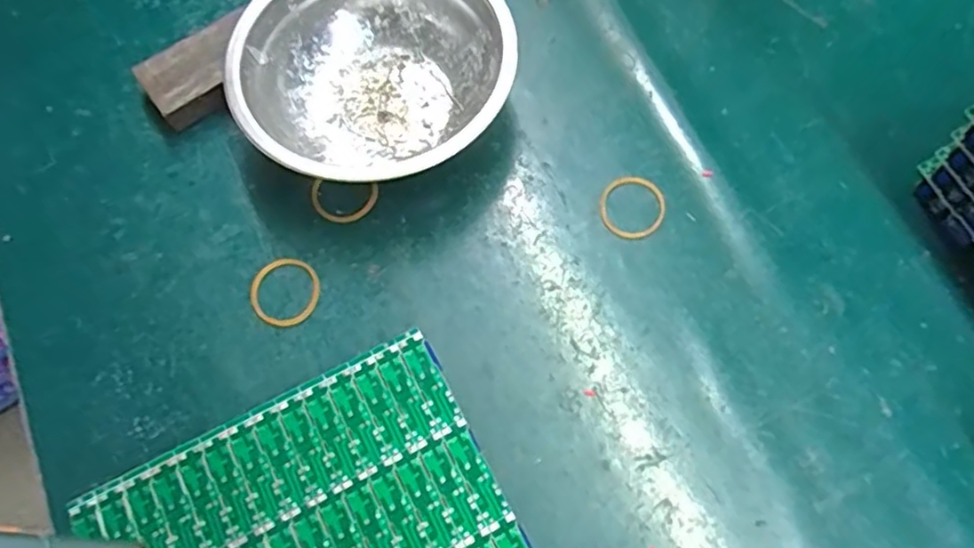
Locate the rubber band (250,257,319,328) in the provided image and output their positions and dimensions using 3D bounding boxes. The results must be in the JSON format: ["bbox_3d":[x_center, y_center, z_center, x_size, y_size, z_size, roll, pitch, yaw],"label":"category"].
[{"bbox_3d":[-0.091,0.008,0.301,0.031,0.004,0.032,-34,71,-10],"label":"rubber band"}]

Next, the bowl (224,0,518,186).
[{"bbox_3d":[-0.052,-0.097,0.318,0.122,0.046,0.124,-1,69,2],"label":"bowl"}]

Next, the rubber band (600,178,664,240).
[{"bbox_3d":[0.068,-0.032,0.311,0.030,0.004,0.032,-1,69,2],"label":"rubber band"}]

